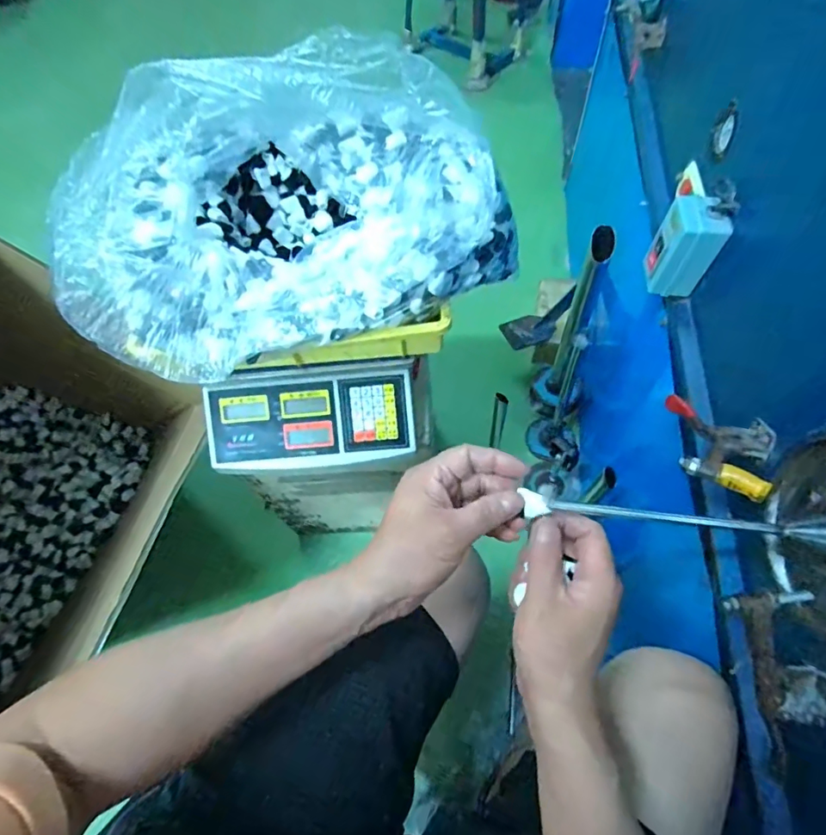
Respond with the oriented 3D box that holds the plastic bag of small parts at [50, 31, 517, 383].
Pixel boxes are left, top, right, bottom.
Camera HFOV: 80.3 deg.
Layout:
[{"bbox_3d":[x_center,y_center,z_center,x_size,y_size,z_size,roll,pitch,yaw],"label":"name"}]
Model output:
[{"bbox_3d":[-0.121,-0.211,0.472,0.415,0.174,0.225,-19,62,-6],"label":"plastic bag of small parts"}]

